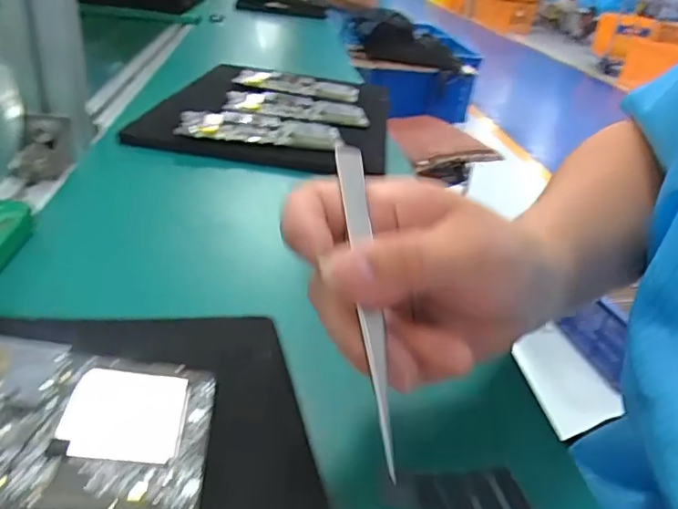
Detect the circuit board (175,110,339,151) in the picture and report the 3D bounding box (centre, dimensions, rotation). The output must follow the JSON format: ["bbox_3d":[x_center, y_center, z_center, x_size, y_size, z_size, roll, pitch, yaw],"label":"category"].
[{"bbox_3d":[-0.075,-0.123,0.530,0.155,0.014,0.073,0,31,-12],"label":"circuit board"}]

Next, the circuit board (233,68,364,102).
[{"bbox_3d":[-0.053,-0.217,0.695,0.155,0.016,0.080,6,30,-2],"label":"circuit board"}]

